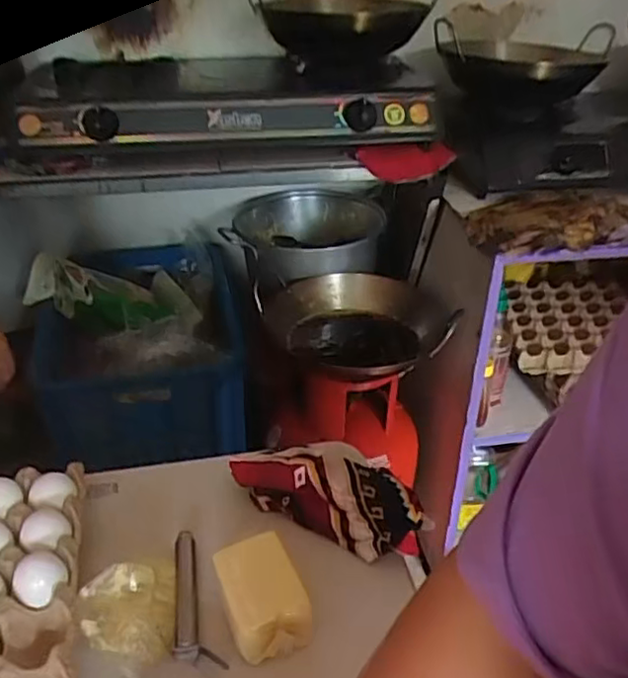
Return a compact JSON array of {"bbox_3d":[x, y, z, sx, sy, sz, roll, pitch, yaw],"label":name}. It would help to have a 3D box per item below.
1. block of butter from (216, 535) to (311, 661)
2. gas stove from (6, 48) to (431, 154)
[{"bbox_3d":[-0.042,0.207,0.534,0.060,0.042,0.085,-11,34,-18],"label":"block of butter"},{"bbox_3d":[-0.145,-0.424,1.154,0.643,0.108,0.333,-6,32,-9],"label":"gas stove"}]

